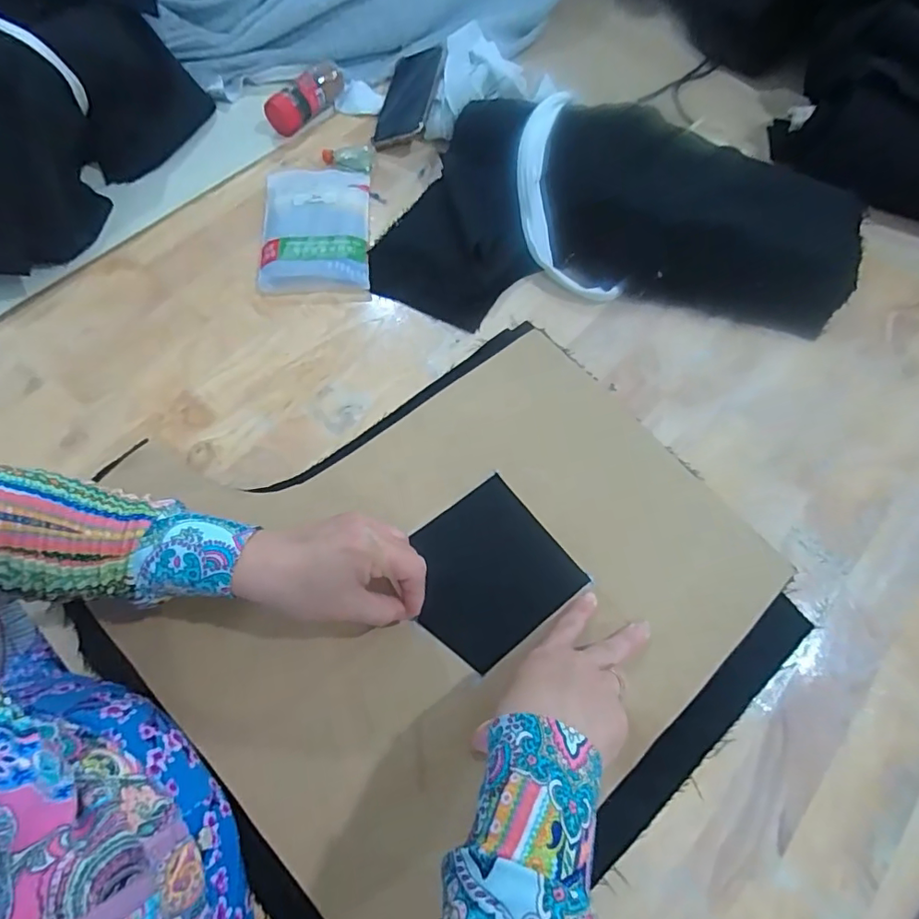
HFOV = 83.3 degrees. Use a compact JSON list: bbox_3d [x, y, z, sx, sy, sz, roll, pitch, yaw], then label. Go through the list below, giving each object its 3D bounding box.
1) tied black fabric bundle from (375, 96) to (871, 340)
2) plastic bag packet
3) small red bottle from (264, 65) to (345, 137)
[{"bbox_3d":[0.161,-0.250,0.531,0.474,0.075,0.268,11,67,5],"label":"tied black fabric bundle"},{"bbox_3d":[-0.157,-0.253,0.564,0.114,0.020,0.175,-4,66,-1],"label":"plastic bag packet"},{"bbox_3d":[-0.189,-0.457,0.649,0.037,0.035,0.117,38,72,15],"label":"small red bottle"}]

